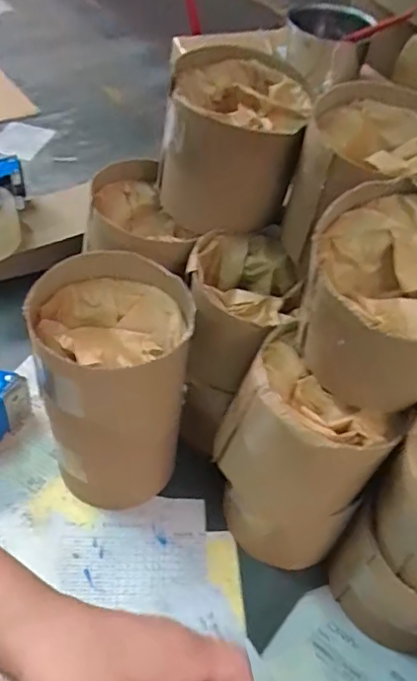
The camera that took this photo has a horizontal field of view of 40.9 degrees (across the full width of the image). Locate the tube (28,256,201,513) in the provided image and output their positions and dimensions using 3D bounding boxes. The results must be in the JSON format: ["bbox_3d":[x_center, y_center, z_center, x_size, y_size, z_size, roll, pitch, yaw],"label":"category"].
[{"bbox_3d":[-0.081,0.049,0.494,0.122,0.220,0.120,-7,50,-11],"label":"tube"}]

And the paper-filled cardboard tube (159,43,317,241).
[{"bbox_3d":[0.022,-0.172,0.495,0.113,0.116,0.120,13,49,6],"label":"paper-filled cardboard tube"}]

